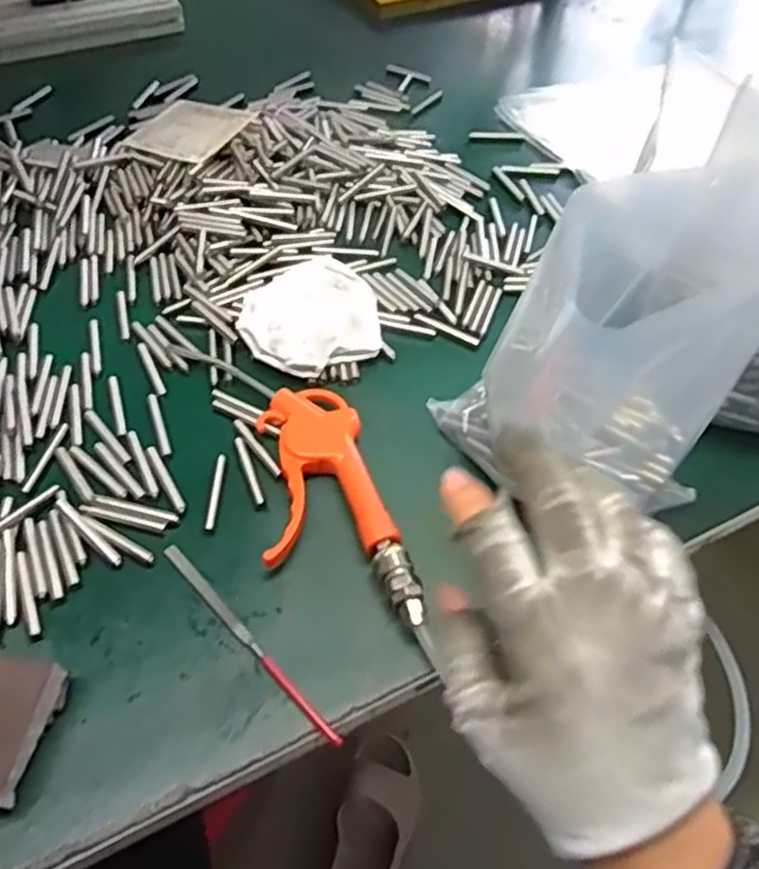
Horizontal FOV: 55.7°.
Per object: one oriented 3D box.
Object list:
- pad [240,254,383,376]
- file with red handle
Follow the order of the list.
[{"bbox_3d":[-0.053,-0.092,0.549,0.108,0.024,0.104,-23,56,-18],"label":"pad"},{"bbox_3d":[-0.076,0.115,0.407,0.008,0.004,0.154,-36,61,-25],"label":"file with red handle"}]

